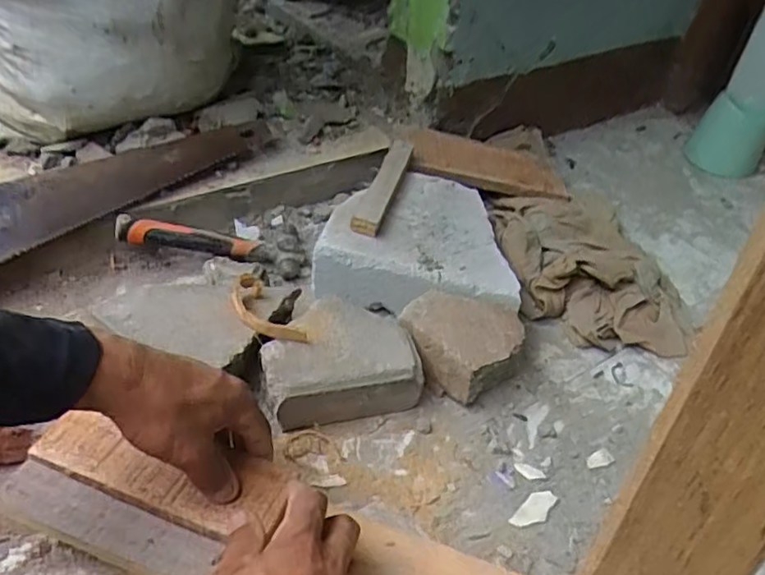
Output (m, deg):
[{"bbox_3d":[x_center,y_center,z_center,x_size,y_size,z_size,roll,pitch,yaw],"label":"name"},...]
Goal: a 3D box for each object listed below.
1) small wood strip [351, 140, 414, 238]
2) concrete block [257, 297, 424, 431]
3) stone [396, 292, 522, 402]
[{"bbox_3d":[0.005,-0.137,0.817,0.034,0.018,0.227,13,41,8],"label":"small wood strip"},{"bbox_3d":[-0.051,0.069,0.642,0.147,0.068,0.129,-9,43,-19],"label":"concrete block"},{"bbox_3d":[0.076,0.060,0.666,0.122,0.068,0.100,21,42,15],"label":"stone"}]

